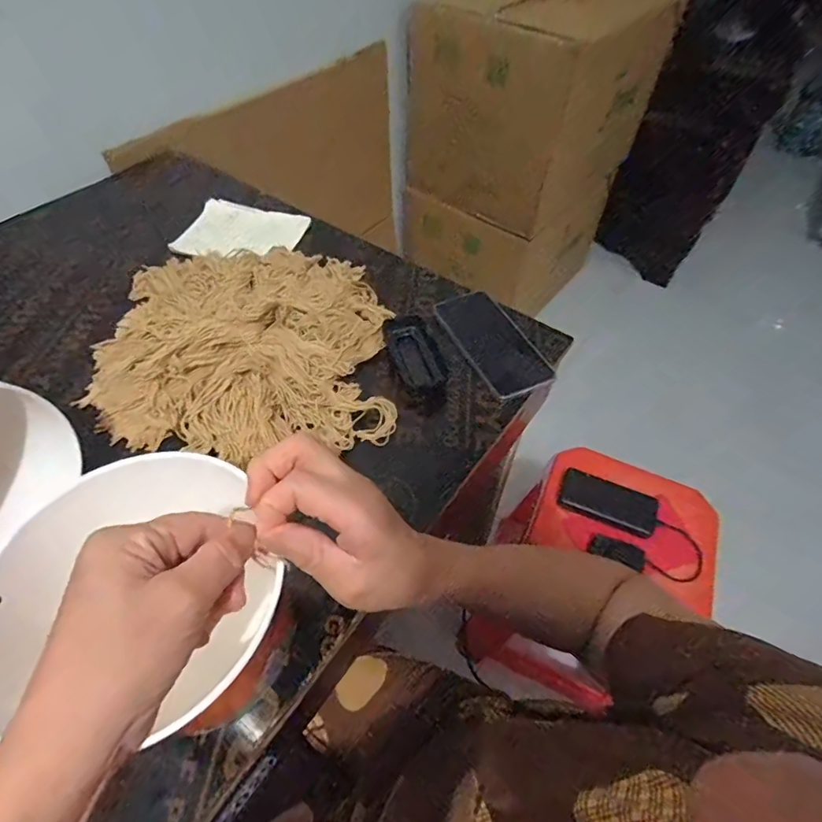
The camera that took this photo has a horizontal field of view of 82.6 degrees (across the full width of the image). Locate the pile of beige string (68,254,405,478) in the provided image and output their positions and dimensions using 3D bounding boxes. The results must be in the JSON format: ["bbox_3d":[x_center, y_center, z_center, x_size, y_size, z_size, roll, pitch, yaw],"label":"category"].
[{"bbox_3d":[-0.191,-0.071,0.522,0.326,0.053,0.339,-7,53,-6],"label":"pile of beige string"}]

